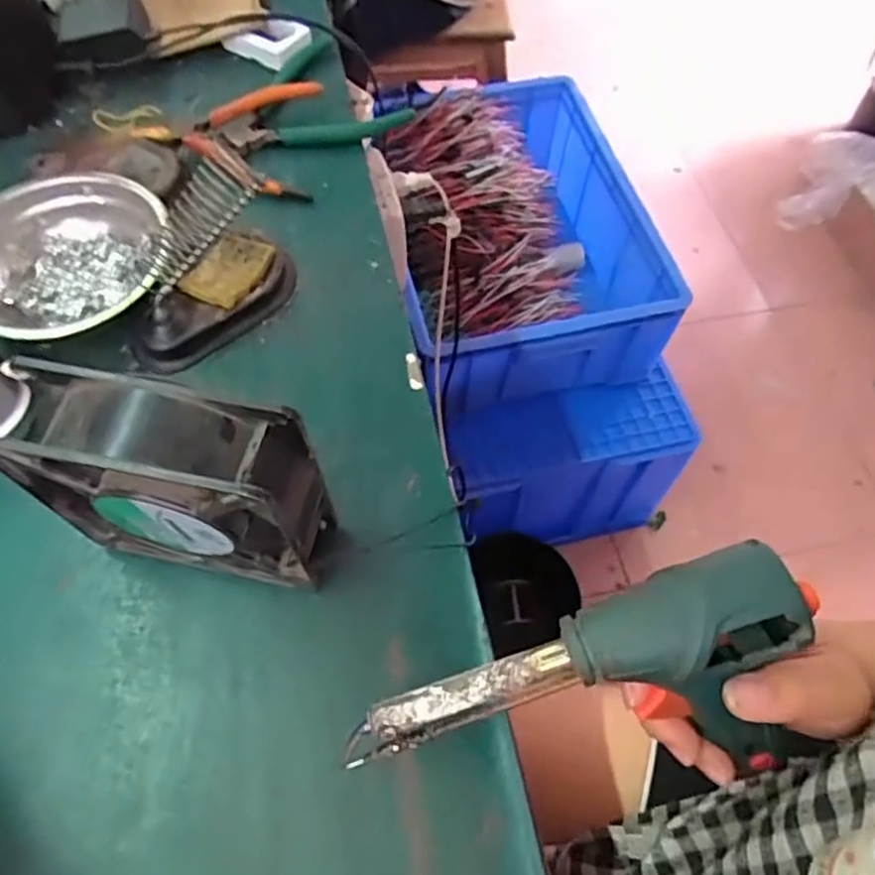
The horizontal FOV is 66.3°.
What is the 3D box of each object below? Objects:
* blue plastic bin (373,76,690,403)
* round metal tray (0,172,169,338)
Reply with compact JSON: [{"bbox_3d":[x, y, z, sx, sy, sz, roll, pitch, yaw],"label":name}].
[{"bbox_3d":[0.110,-0.298,0.975,0.325,0.189,0.503,-11,61,-4],"label":"blue plastic bin"},{"bbox_3d":[-0.232,-0.109,0.412,0.108,0.039,0.123,26,65,15],"label":"round metal tray"}]

